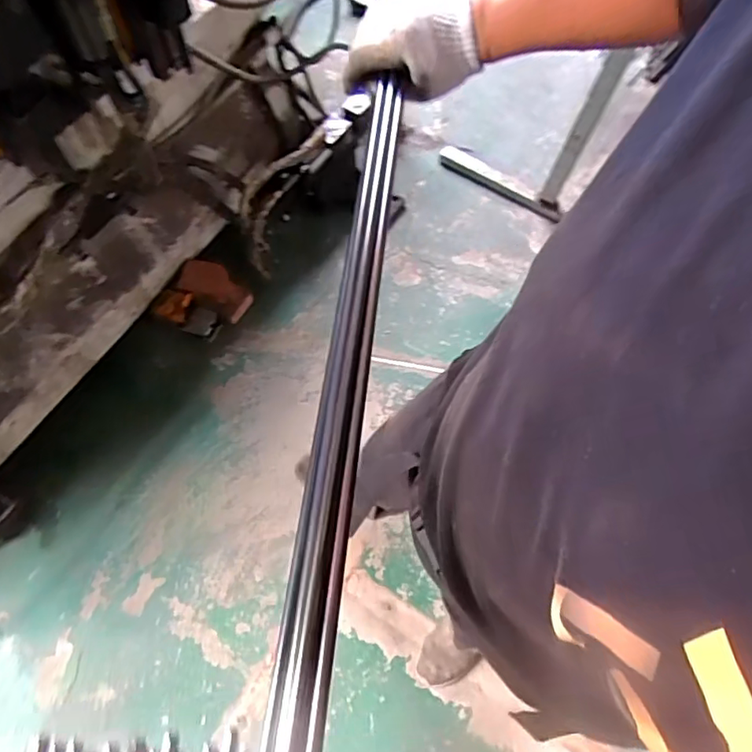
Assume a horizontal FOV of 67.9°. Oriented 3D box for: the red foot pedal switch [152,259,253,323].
[{"bbox_3d":[-0.513,-0.232,1.697,0.227,0.077,0.229,23,66,9],"label":"red foot pedal switch"}]

